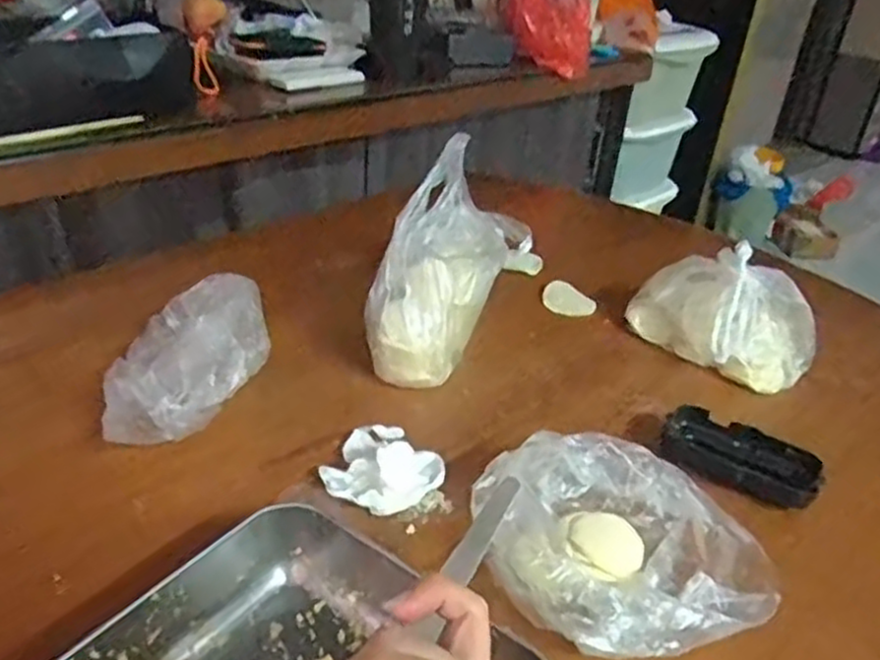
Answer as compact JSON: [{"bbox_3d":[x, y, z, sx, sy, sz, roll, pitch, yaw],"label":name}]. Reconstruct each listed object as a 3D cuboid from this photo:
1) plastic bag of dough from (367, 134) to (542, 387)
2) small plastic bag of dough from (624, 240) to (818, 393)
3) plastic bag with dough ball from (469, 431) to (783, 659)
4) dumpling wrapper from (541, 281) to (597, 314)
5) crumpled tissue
[{"bbox_3d":[0.015,-0.066,0.627,0.080,0.144,0.202,20,35,19],"label":"plastic bag of dough"},{"bbox_3d":[0.249,-0.014,0.649,0.163,0.089,0.075,23,36,27],"label":"small plastic bag of dough"},{"bbox_3d":[0.118,0.127,0.448,0.176,0.041,0.155,-6,35,-20],"label":"plastic bag with dough ball"},{"bbox_3d":[0.130,-0.031,0.744,0.053,0.009,0.053,4,32,-2],"label":"dumpling wrapper"},{"bbox_3d":[-0.039,0.088,0.498,0.073,0.030,0.078,27,38,29],"label":"crumpled tissue"}]

